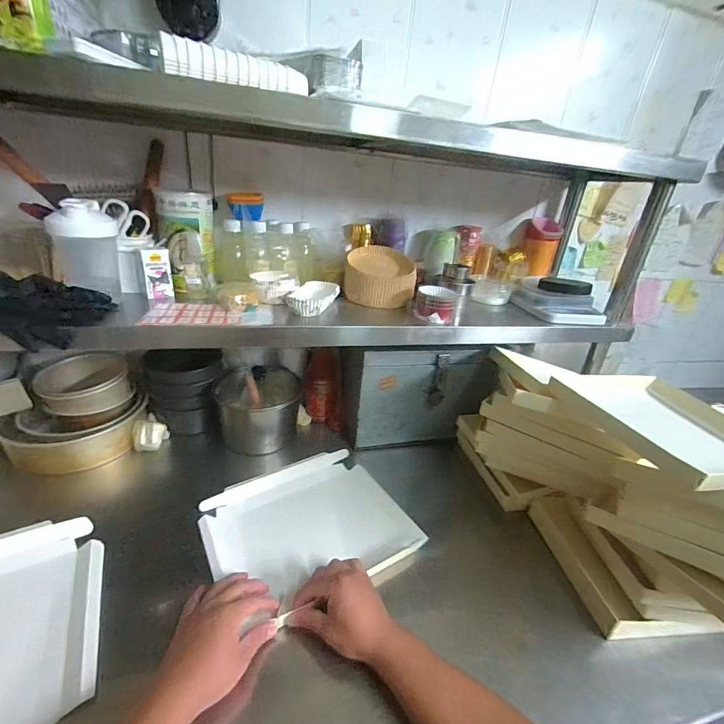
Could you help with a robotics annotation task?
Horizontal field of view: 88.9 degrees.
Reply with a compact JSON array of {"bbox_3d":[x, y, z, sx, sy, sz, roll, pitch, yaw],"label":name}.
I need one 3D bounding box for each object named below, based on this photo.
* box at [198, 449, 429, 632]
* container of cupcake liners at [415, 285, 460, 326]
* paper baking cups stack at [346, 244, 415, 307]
[{"bbox_3d":[-0.095,0.278,0.651,0.325,0.030,0.283,-9,31,-28],"label":"box"},{"bbox_3d":[0.148,-0.115,0.733,0.081,0.056,0.076,10,27,7],"label":"container of cupcake liners"},{"bbox_3d":[0.040,-0.182,0.791,0.149,0.092,0.123,8,27,2],"label":"paper baking cups stack"}]

